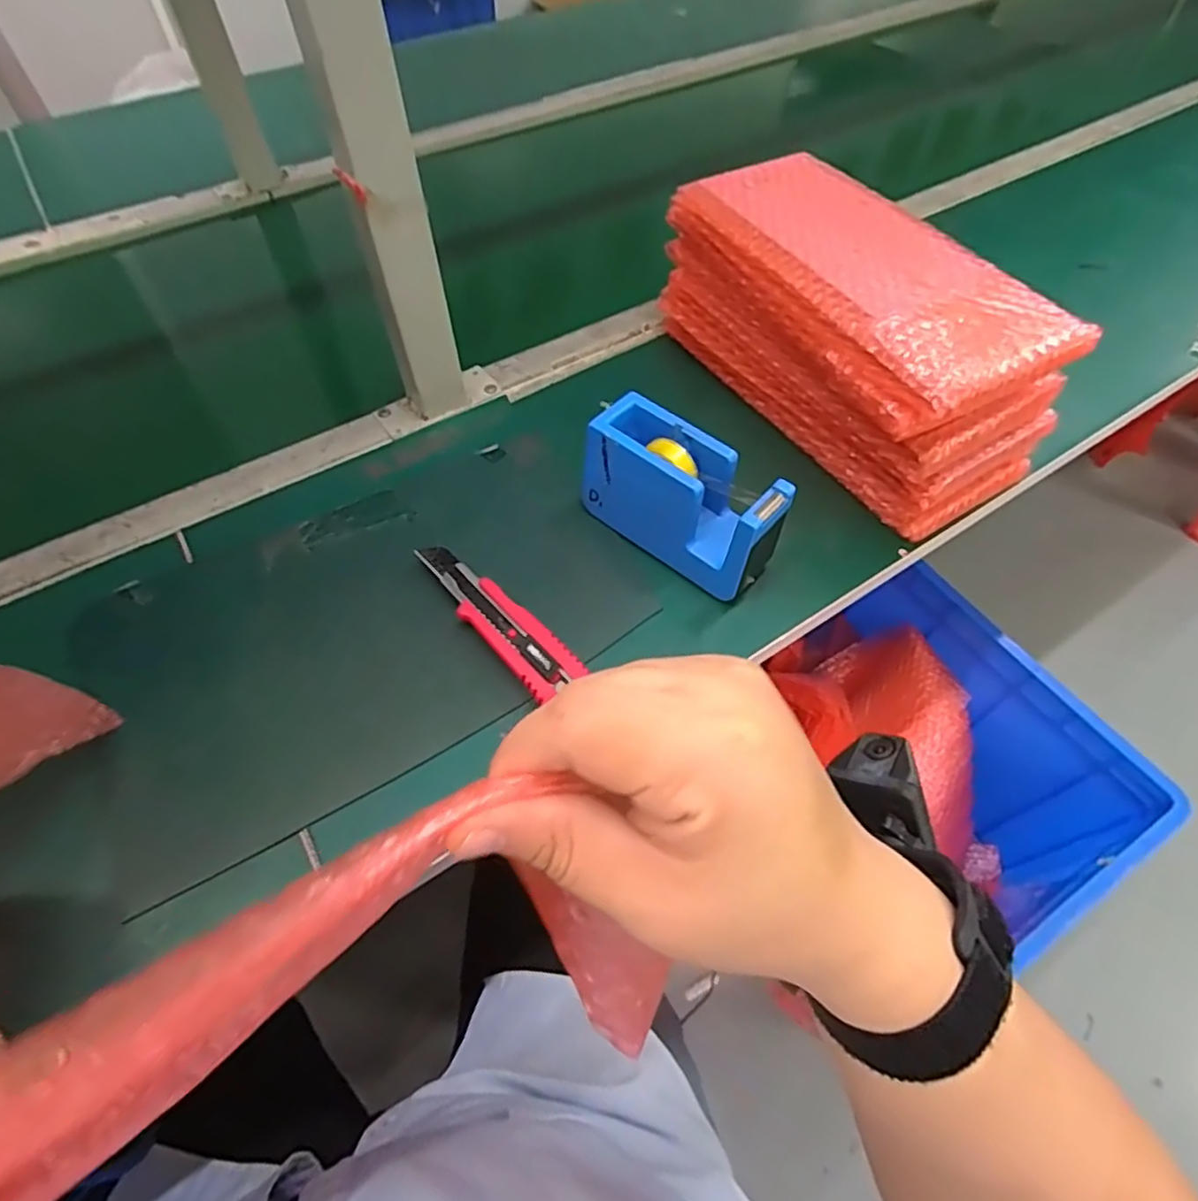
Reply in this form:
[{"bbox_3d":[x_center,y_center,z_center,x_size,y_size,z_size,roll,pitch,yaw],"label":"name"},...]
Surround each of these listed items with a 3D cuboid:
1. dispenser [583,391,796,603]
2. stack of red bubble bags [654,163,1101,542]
[{"bbox_3d":[0.054,-0.067,0.425,0.128,0.076,0.050,35,63,20],"label":"dispenser"},{"bbox_3d":[0.182,-0.200,0.488,0.137,0.124,0.289,-24,60,-15],"label":"stack of red bubble bags"}]

